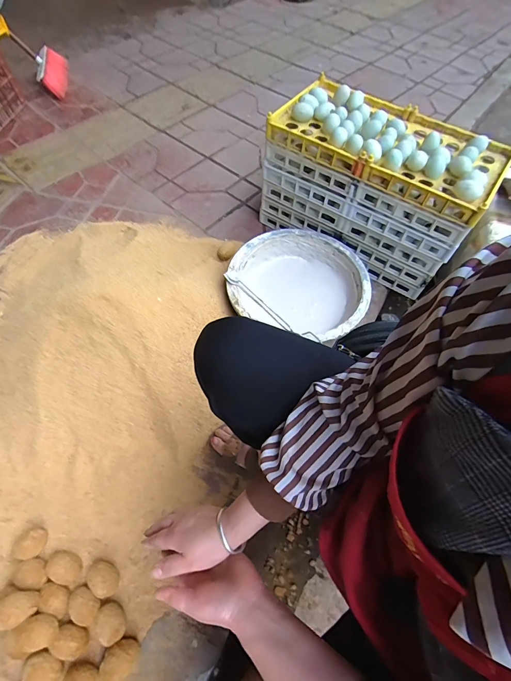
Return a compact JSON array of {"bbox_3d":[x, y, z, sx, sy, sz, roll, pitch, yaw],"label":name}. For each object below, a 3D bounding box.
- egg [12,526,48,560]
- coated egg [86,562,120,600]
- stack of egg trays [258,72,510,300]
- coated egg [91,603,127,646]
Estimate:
[{"bbox_3d":[-0.440,0.400,0.644,0.053,0.045,0.052,0,57,1],"label":"egg"},{"bbox_3d":[-0.288,0.451,0.618,0.065,0.046,0.046,34,64,16],"label":"coated egg"},{"bbox_3d":[0.349,-0.461,0.976,0.591,0.331,0.299,33,64,20],"label":"stack of egg trays"},{"bbox_3d":[-0.261,0.512,0.590,0.046,0.044,0.060,-37,68,-21],"label":"coated egg"}]

